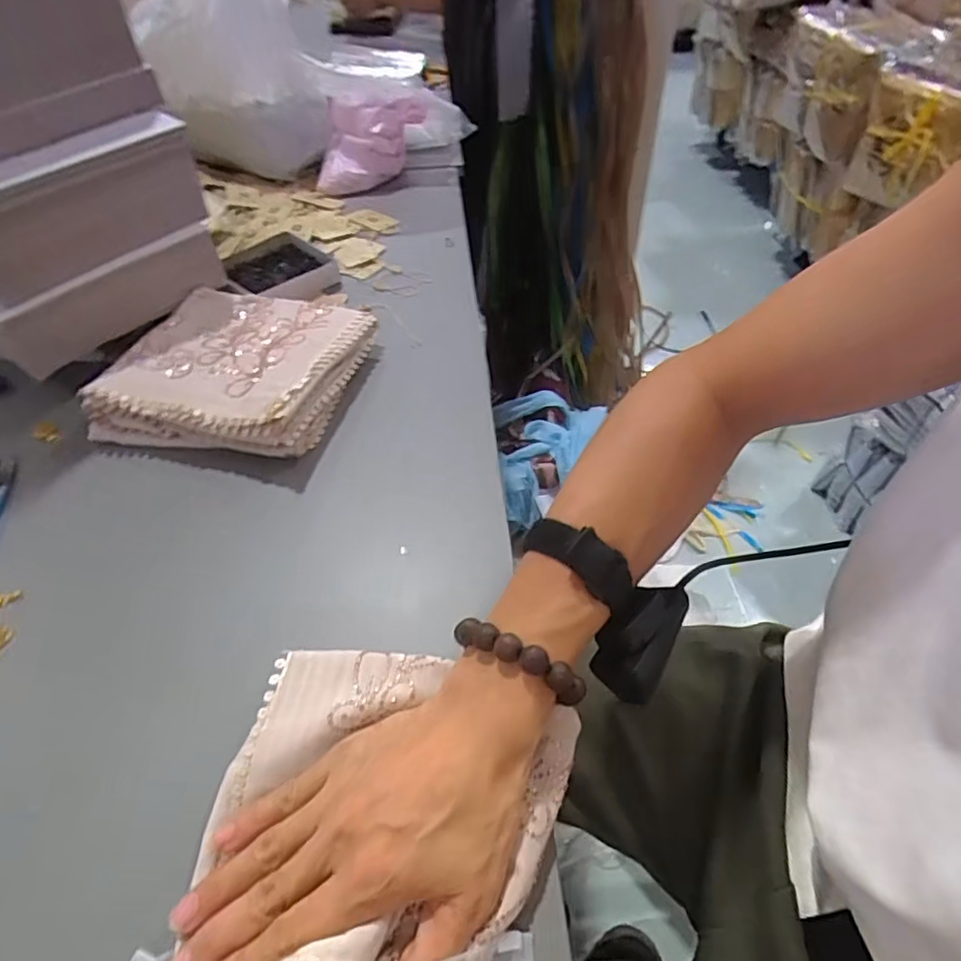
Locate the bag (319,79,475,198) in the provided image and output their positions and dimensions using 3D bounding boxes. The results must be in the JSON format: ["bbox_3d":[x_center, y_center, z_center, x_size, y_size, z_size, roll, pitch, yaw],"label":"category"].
[{"bbox_3d":[-0.112,-0.487,0.824,0.249,0.104,0.128,-15,50,-10],"label":"bag"}]

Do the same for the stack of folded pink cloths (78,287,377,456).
[{"bbox_3d":[-0.213,-0.107,0.531,0.192,0.051,0.187,8,50,9],"label":"stack of folded pink cloths"}]

